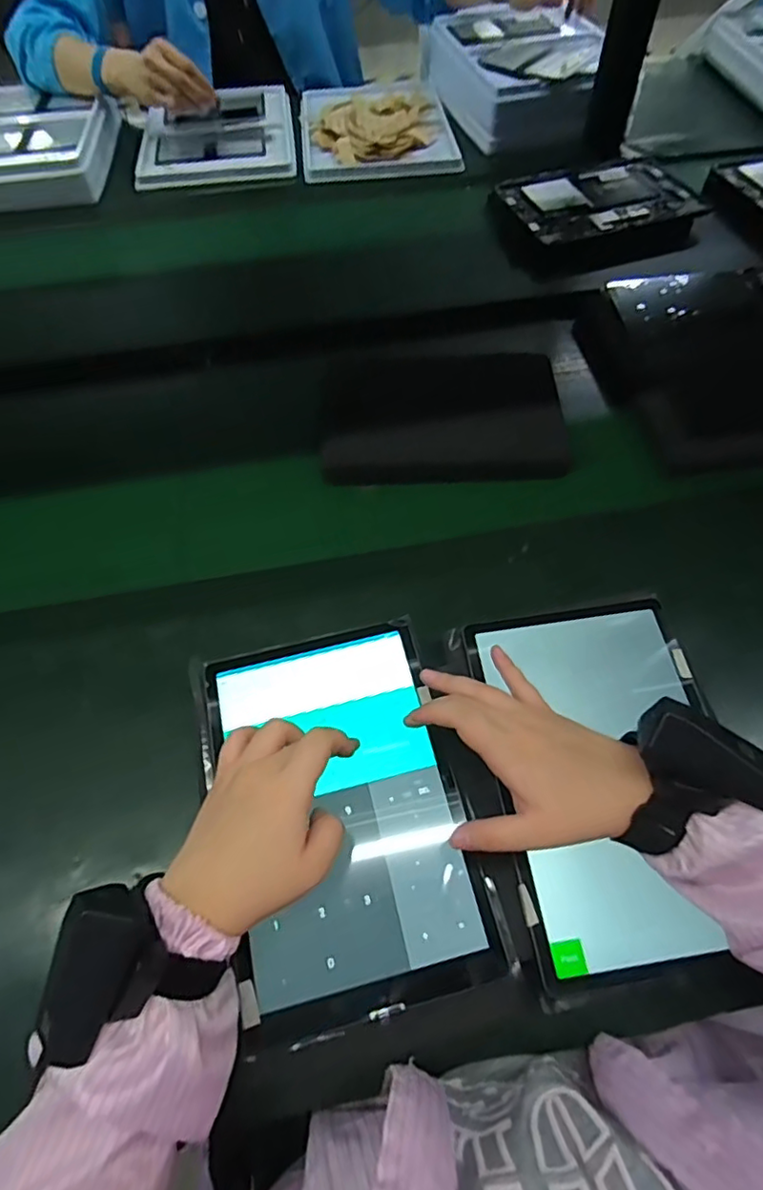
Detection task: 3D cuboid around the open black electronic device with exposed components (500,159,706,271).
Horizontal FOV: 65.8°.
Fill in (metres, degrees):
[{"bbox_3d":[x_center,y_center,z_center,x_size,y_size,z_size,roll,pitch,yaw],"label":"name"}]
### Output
[{"bbox_3d":[0.308,-0.552,0.833,0.276,0.023,0.199,-13,60,-7],"label":"open black electronic device with exposed components"}]

